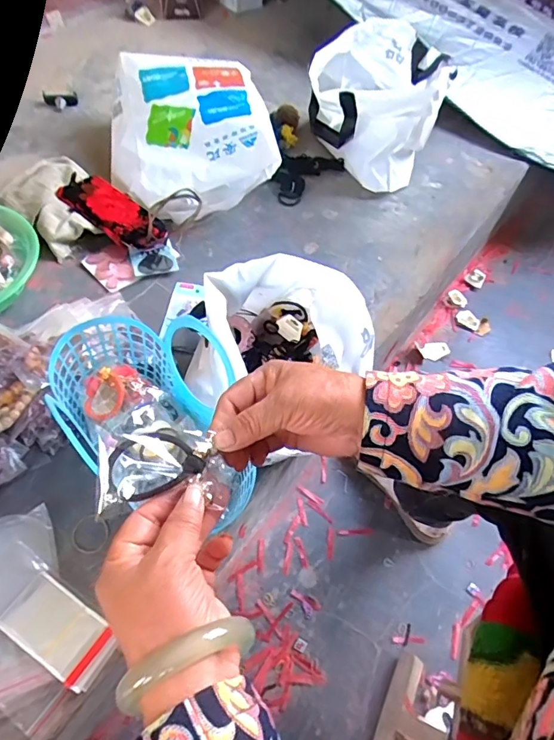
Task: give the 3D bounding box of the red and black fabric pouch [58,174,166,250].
[{"bbox_3d":[-0.286,-0.274,0.839,0.201,0.046,0.103,37,62,17],"label":"red and black fabric pouch"}]

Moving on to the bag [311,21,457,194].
[{"bbox_3d":[0.197,-0.541,0.981,0.258,0.214,0.255,22,58,9],"label":"bag"}]

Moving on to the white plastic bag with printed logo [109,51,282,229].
[{"bbox_3d":[-0.172,-0.451,0.903,0.279,0.113,0.345,-10,59,-11],"label":"white plastic bag with printed logo"}]

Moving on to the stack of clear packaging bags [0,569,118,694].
[{"bbox_3d":[-0.236,0.282,0.514,0.124,0.006,0.066,30,60,14],"label":"stack of clear packaging bags"}]

